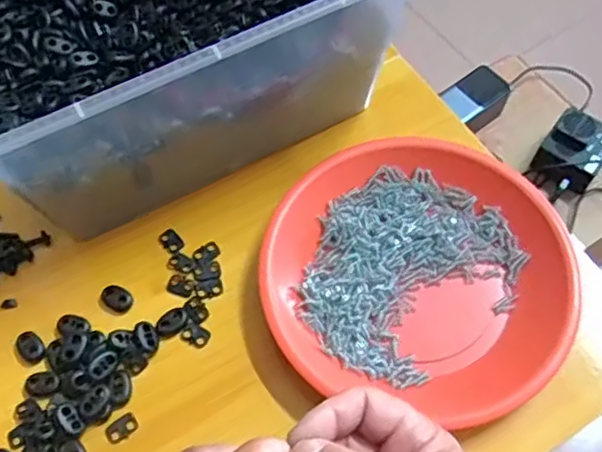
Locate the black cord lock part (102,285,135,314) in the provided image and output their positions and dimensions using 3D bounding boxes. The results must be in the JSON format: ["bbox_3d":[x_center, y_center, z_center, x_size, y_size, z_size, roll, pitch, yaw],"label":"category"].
[{"bbox_3d":[-0.121,0.047,0.413,0.023,0.004,0.017,29,66,17],"label":"black cord lock part"}]

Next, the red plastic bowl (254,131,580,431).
[{"bbox_3d":[0.073,0.024,0.409,0.188,0.034,0.182,-1,61,1],"label":"red plastic bowl"}]

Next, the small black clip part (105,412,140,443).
[{"bbox_3d":[-0.107,0.121,0.376,0.019,0.004,0.012,-36,66,-17],"label":"small black clip part"}]

